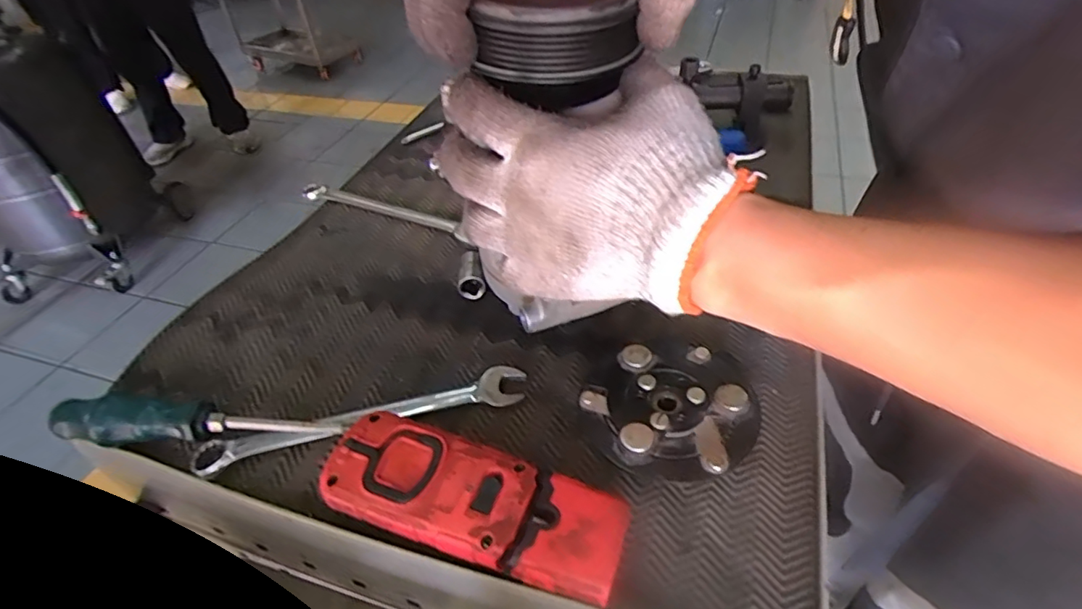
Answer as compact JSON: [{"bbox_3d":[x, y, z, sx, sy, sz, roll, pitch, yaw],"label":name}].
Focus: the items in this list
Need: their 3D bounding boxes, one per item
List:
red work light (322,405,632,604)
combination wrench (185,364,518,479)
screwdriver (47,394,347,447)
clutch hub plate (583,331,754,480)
[{"bbox_3d":[-0.035,0.101,0.291,0.156,0.031,0.060,11,44,17],"label":"red work light"},{"bbox_3d":[-0.109,0.070,0.348,0.199,0.013,0.031,-12,42,-8],"label":"combination wrench"},{"bbox_3d":[-0.208,0.070,0.336,0.172,0.027,0.024,-2,42,3],"label":"screwdriver"},{"bbox_3d":[0.077,0.056,0.336,0.095,0.030,0.112,11,44,17],"label":"clutch hub plate"}]

